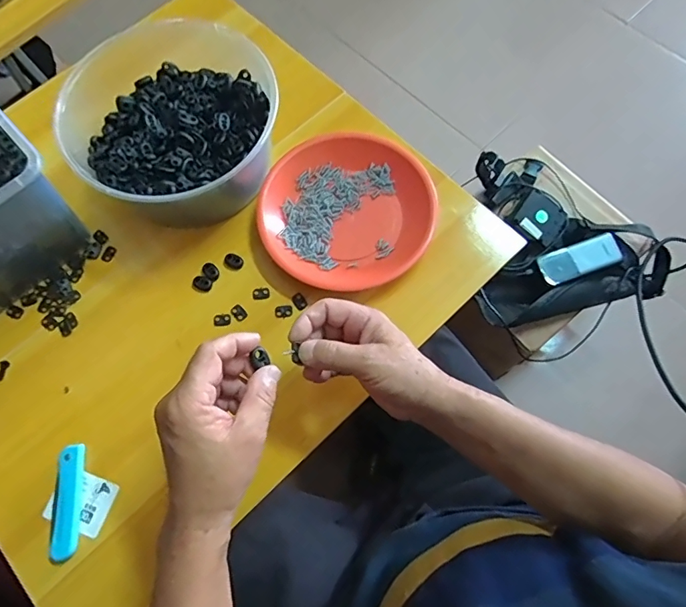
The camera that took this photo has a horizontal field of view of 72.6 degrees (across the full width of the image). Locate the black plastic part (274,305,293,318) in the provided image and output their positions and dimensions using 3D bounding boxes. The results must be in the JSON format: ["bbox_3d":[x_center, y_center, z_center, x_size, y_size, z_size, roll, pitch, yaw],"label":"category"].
[{"bbox_3d":[-0.064,0.009,0.503,0.019,0.004,0.013,-7,70,-1],"label":"black plastic part"}]

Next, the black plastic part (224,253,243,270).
[{"bbox_3d":[-0.122,-0.047,0.522,0.023,0.004,0.016,30,73,11],"label":"black plastic part"}]

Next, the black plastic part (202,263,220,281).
[{"bbox_3d":[-0.146,-0.036,0.517,0.023,0.004,0.015,40,76,14],"label":"black plastic part"}]

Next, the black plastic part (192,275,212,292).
[{"bbox_3d":[-0.155,-0.022,0.515,0.022,0.004,0.016,31,74,11],"label":"black plastic part"}]

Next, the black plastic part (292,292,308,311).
[{"bbox_3d":[-0.047,-0.002,0.507,0.012,0.005,0.018,-34,73,-11],"label":"black plastic part"}]

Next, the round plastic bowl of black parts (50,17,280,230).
[{"bbox_3d":[-0.178,-0.198,0.524,0.216,0.095,0.203,0,70,1],"label":"round plastic bowl of black parts"}]

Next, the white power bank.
[{"bbox_3d":[0.386,-0.073,0.758,0.136,0.014,0.052,-18,71,-5],"label":"white power bank"}]

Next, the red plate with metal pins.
[{"bbox_3d":[0.004,-0.103,0.527,0.184,0.030,0.184,0,70,1],"label":"red plate with metal pins"}]

